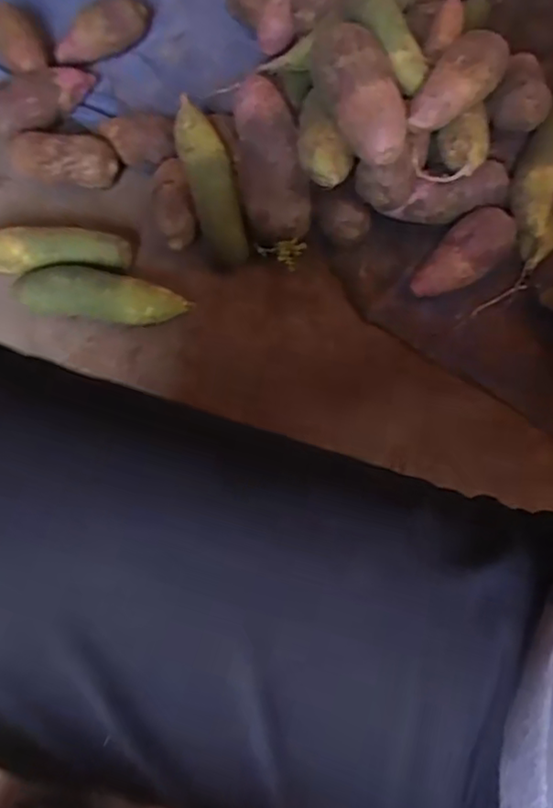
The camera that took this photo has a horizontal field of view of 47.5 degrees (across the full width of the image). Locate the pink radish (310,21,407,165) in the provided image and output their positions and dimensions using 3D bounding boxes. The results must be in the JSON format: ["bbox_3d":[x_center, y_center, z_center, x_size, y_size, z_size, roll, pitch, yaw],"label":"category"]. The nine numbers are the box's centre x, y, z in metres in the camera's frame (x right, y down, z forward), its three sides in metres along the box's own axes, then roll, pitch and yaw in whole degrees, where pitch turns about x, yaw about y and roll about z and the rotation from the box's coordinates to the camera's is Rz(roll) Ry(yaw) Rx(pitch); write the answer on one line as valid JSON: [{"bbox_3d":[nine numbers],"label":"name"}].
[{"bbox_3d":[0.095,-0.340,0.693,0.081,0.068,0.178,-18,65,-9],"label":"pink radish"}]

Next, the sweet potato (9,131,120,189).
[{"bbox_3d":[-0.277,-0.309,0.815,0.139,0.063,0.051,4,64,1],"label":"sweet potato"}]

